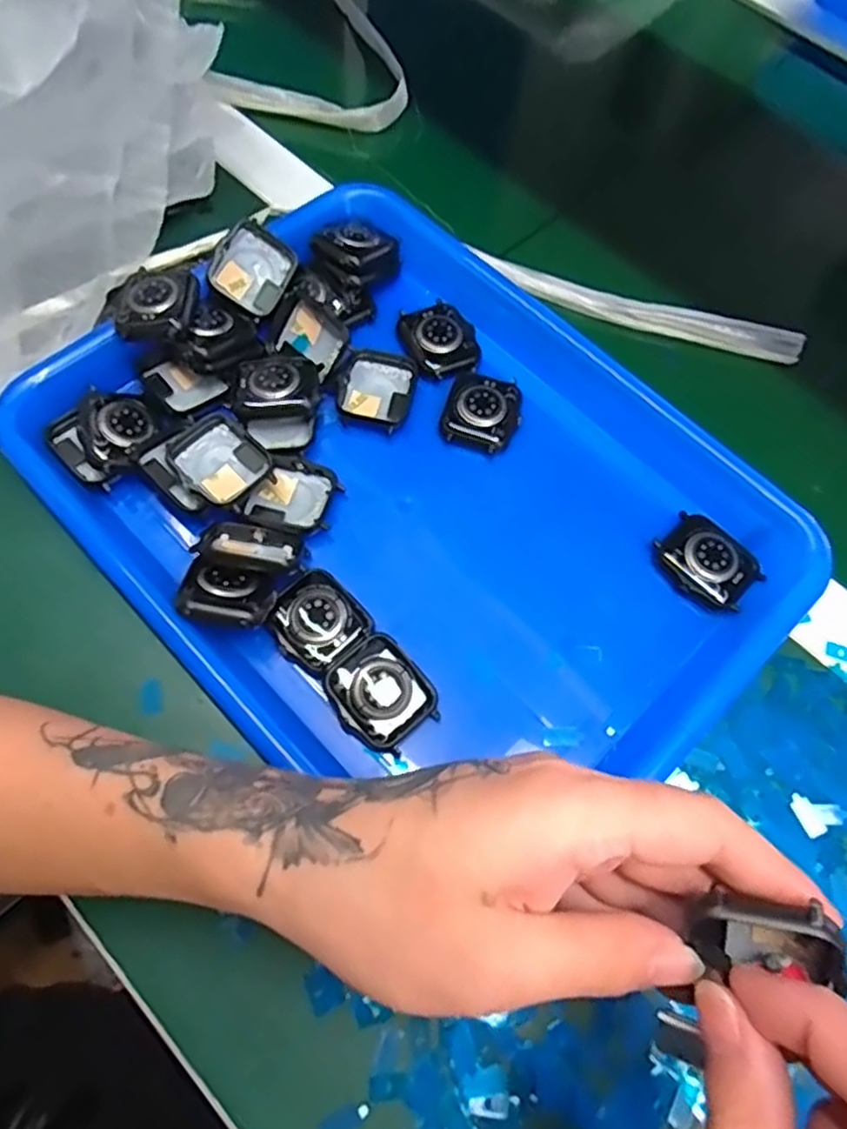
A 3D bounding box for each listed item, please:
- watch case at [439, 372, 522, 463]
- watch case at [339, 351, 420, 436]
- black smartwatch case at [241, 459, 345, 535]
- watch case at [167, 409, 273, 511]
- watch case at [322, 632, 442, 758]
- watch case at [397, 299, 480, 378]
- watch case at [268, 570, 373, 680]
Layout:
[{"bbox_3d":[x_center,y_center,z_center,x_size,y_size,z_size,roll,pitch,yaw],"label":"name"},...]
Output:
[{"bbox_3d":[0.030,-0.078,0.355,0.038,0.011,0.043,16,67,6],"label":"watch case"},{"bbox_3d":[-0.024,-0.091,0.358,0.037,0.006,0.043,10,66,3],"label":"watch case"},{"bbox_3d":[-0.062,-0.033,0.329,0.039,0.009,0.035,17,67,6],"label":"black smartwatch case"},{"bbox_3d":[-0.096,-0.049,0.326,0.043,0.009,0.039,42,71,16],"label":"watch case"},{"bbox_3d":[-0.018,0.056,0.295,0.039,0.018,0.043,-42,73,-18],"label":"watch case"},{"bbox_3d":[0.009,-0.122,0.371,0.037,0.008,0.043,-15,67,-8],"label":"watch case"},{"bbox_3d":[-0.047,0.027,0.309,0.041,0.014,0.039,42,71,16],"label":"watch case"}]

